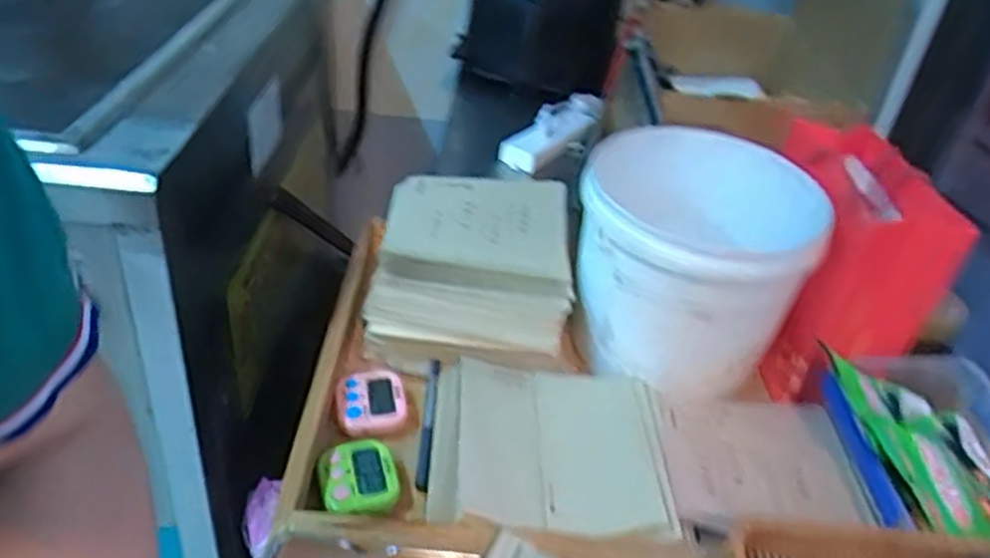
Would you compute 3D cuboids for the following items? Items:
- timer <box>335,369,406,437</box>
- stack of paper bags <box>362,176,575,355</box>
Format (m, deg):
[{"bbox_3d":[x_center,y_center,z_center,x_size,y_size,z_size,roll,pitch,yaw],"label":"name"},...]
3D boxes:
[{"bbox_3d":[-0.107,0.108,0.657,0.058,0.021,0.069,-4,37,-15],"label":"timer"},{"bbox_3d":[-0.023,-0.017,0.753,0.182,0.082,0.219,6,35,-2],"label":"stack of paper bags"}]

